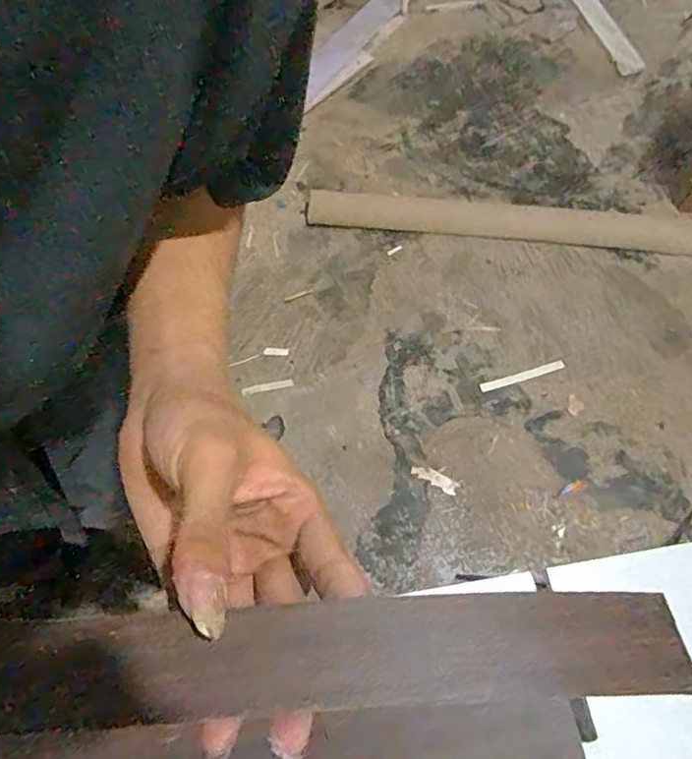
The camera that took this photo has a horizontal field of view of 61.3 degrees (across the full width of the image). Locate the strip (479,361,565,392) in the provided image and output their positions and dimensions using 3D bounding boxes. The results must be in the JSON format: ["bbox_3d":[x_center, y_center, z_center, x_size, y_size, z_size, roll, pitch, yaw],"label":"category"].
[{"bbox_3d":[0.399,-0.008,1.328,0.193,0.008,0.021,-16,65,-3],"label":"strip"}]

